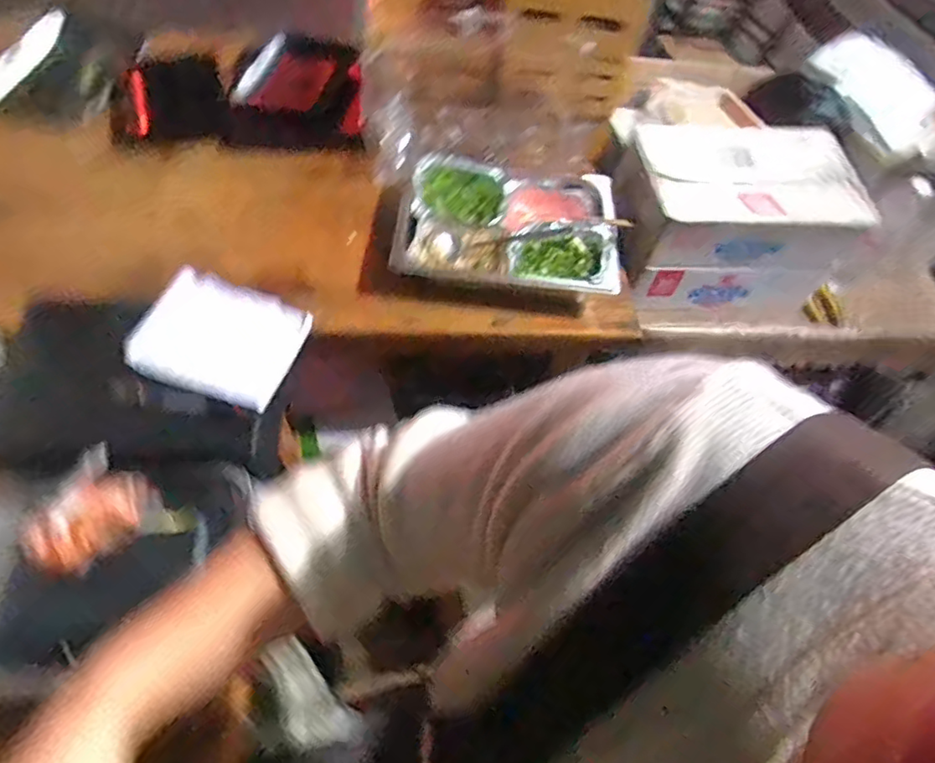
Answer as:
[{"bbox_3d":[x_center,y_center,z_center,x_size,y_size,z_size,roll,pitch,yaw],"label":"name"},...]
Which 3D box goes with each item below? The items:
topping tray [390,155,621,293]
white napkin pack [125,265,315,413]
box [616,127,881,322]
[{"bbox_3d":[0.059,-0.233,0.900,0.326,0.065,0.250,7,53,0],"label":"topping tray"},{"bbox_3d":[-0.287,-0.055,0.694,0.175,0.012,0.145,19,62,0],"label":"white napkin pack"},{"bbox_3d":[0.442,-0.265,0.978,0.368,0.267,0.216,1,53,-5],"label":"box"}]

